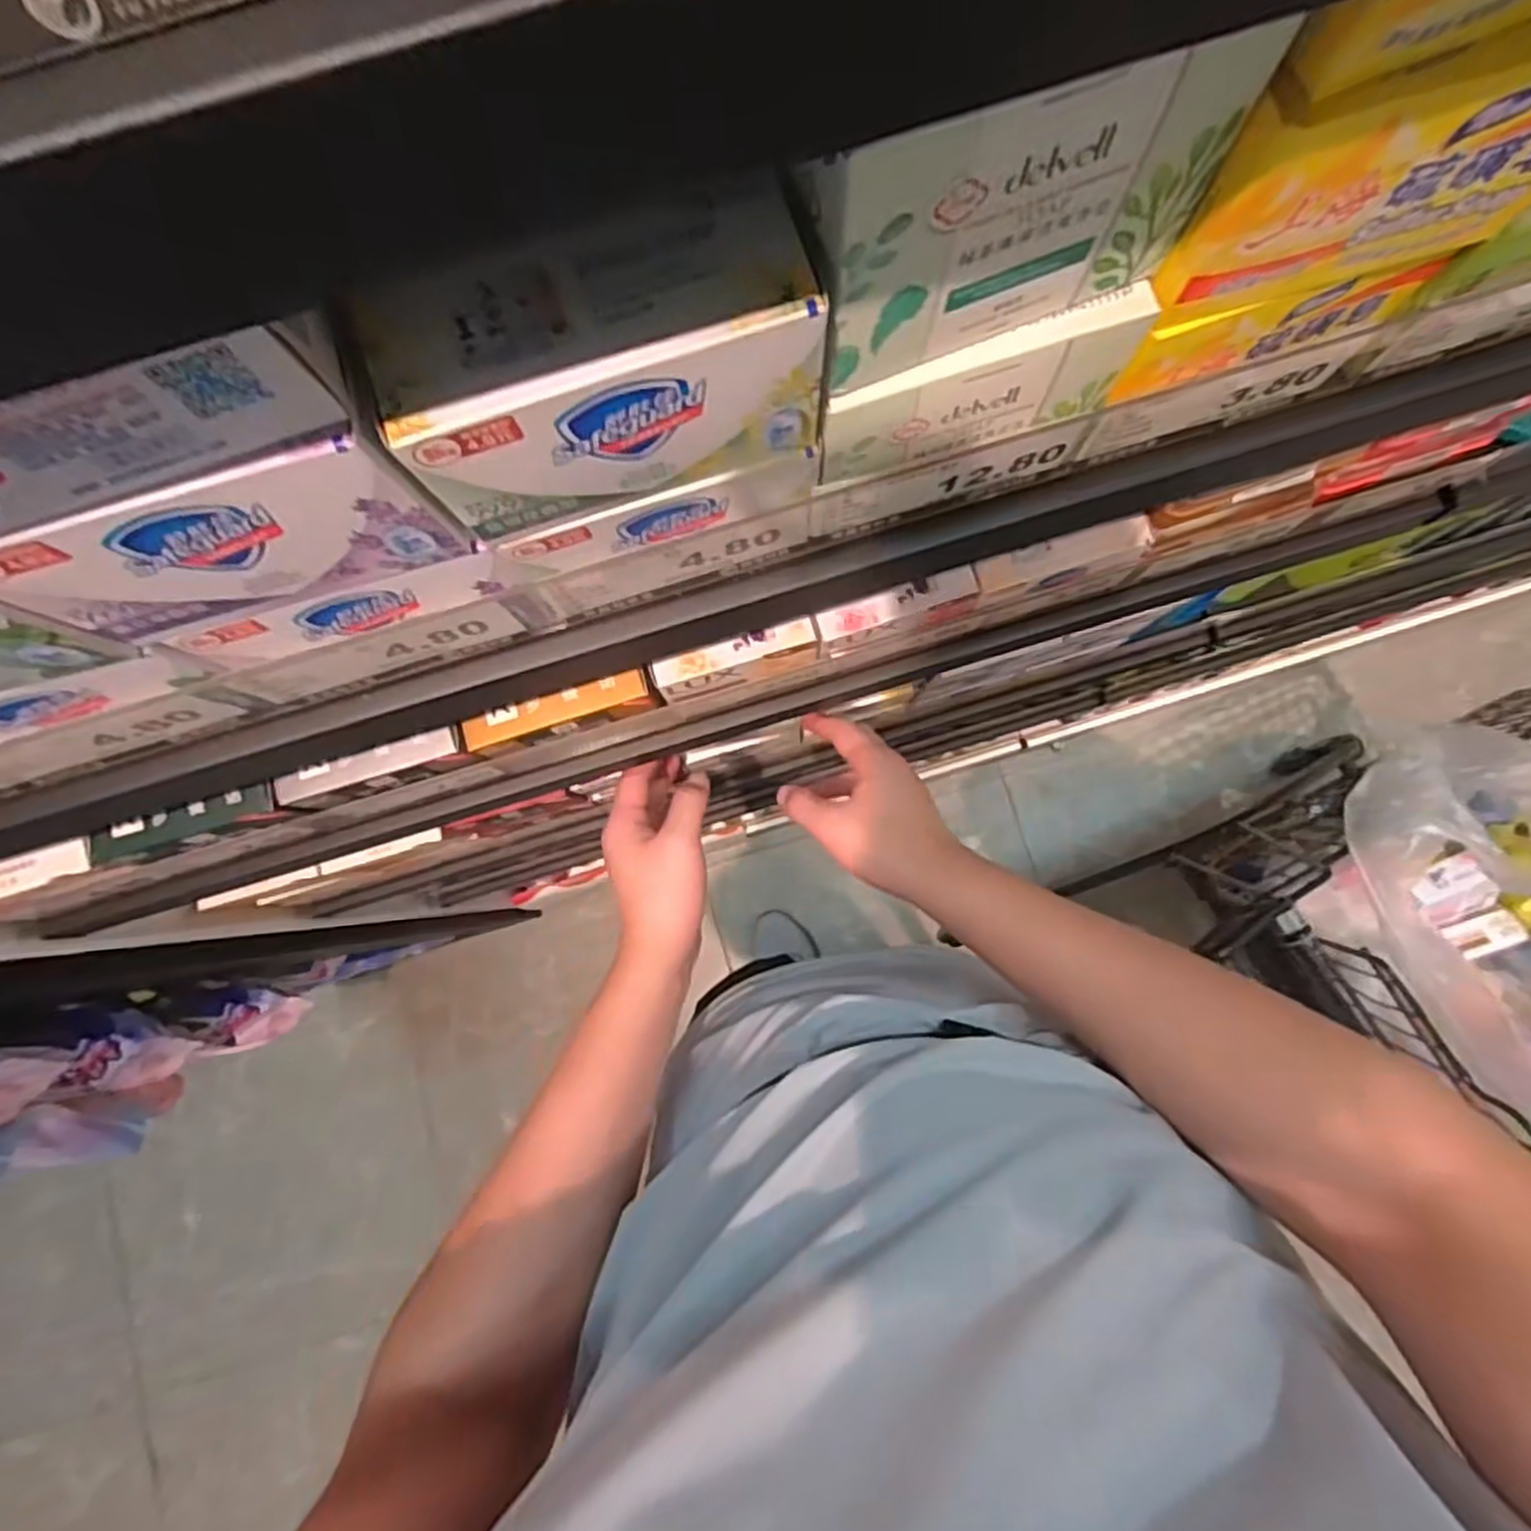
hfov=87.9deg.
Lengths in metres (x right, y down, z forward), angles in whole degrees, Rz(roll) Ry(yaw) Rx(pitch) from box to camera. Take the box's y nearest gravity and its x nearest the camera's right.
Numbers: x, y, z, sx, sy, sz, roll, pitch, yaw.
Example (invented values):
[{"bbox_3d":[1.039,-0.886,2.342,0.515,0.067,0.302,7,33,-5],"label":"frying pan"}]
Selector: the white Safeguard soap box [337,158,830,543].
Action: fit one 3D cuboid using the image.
[{"bbox_3d":[-0.036,-0.092,0.190,0.096,0.060,0.033,-20,81,-1],"label":"white Safeguard soap box"}]

